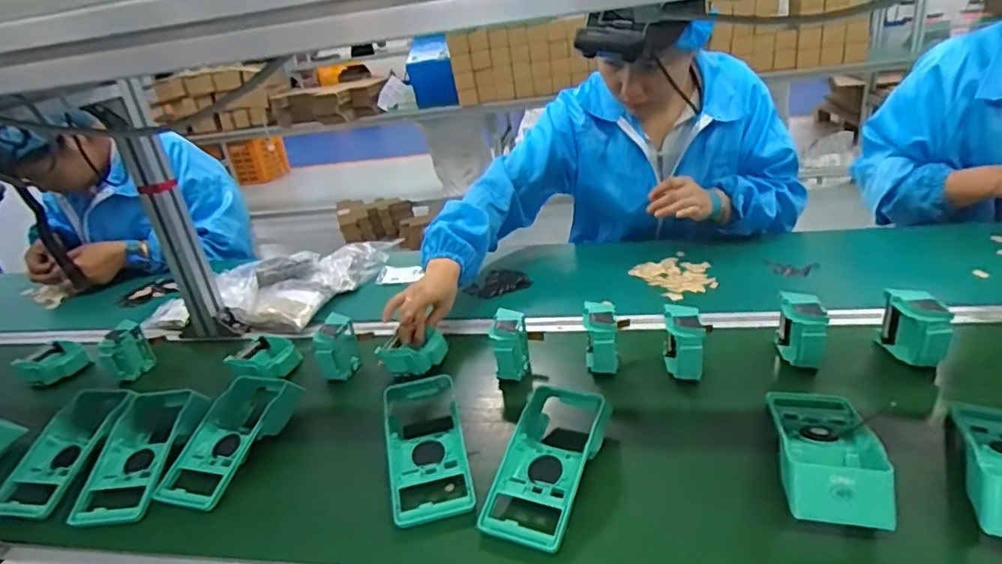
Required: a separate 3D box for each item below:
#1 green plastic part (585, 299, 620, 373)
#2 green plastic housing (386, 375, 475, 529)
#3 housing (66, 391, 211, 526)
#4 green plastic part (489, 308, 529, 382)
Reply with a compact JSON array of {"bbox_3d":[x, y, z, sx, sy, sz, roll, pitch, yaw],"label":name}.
[{"bbox_3d":[0.129,0.072,0.755,0.047,0.075,0.064,-2,26,5],"label":"green plastic part"},{"bbox_3d":[-0.082,0.177,0.642,0.078,0.030,0.184,-8,38,-8],"label":"green plastic housing"},{"bbox_3d":[-0.429,0.204,0.713,0.102,0.061,0.180,1,26,12],"label":"housing"},{"bbox_3d":[0.012,0.083,0.764,0.043,0.075,0.081,-3,26,4],"label":"green plastic part"}]

